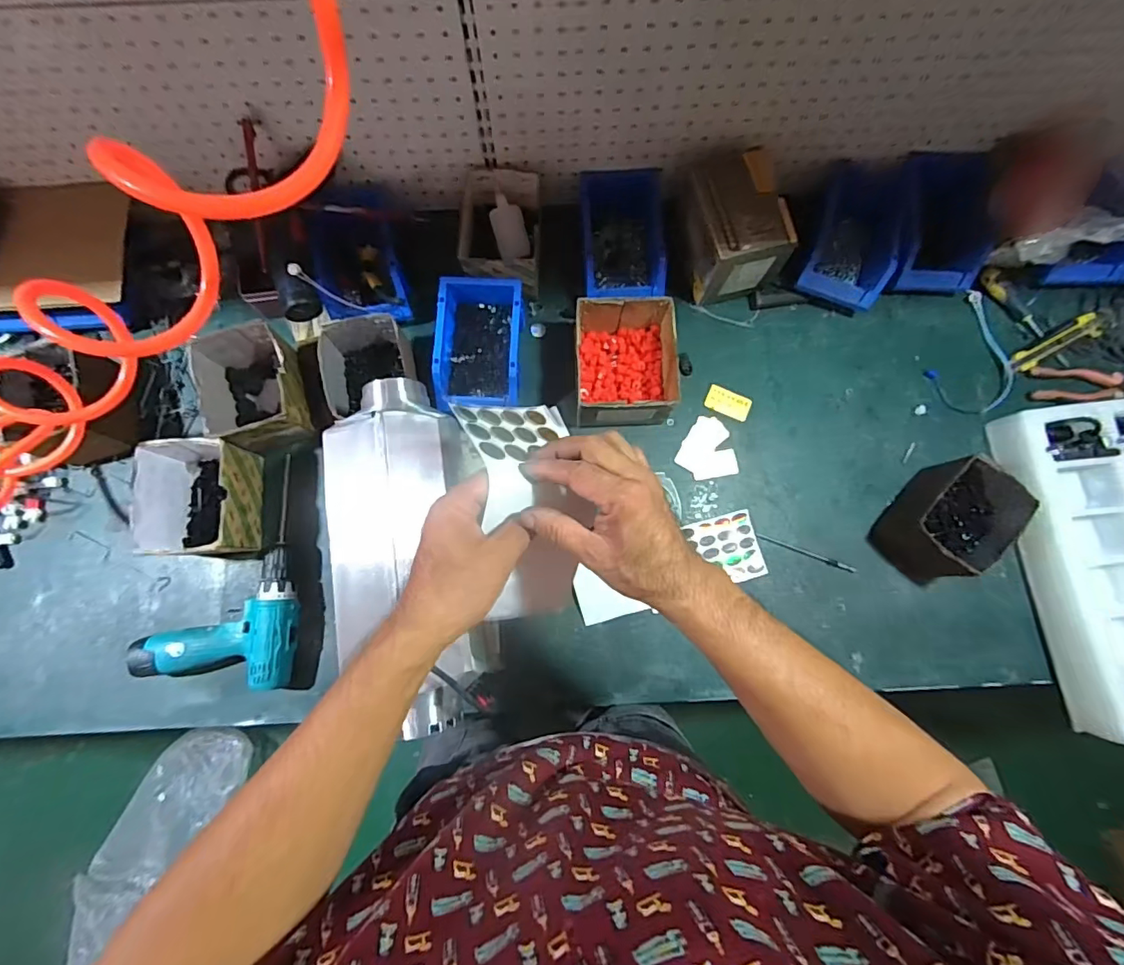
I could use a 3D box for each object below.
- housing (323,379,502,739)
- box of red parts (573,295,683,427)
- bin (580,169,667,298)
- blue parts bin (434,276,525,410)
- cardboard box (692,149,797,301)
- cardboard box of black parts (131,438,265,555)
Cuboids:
[{"bbox_3d":[-0.181,0.070,0.596,0.146,0.145,0.378,-12,80,-3],"label":"housing"},{"bbox_3d":[0.086,-0.162,0.718,0.128,0.097,0.157,-1,80,-1],"label":"box of red parts"},{"bbox_3d":[0.087,-0.352,0.747,0.116,0.082,0.162,-2,80,-1],"label":"bin"},{"bbox_3d":[-0.115,-0.192,0.727,0.118,0.063,0.181,3,80,0],"label":"blue parts bin"},{"bbox_3d":[0.238,-0.361,0.730,0.122,0.129,0.154,-13,80,-3],"label":"cardboard box"},{"bbox_3d":[-0.475,0.022,0.680,0.115,0.092,0.149,-1,80,-1],"label":"cardboard box of black parts"}]

